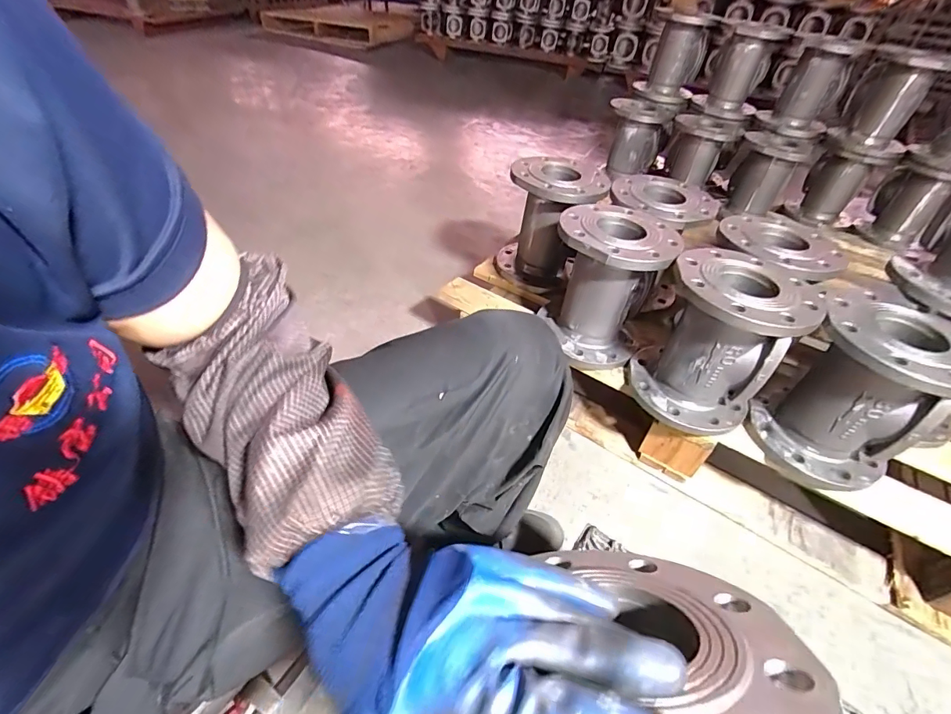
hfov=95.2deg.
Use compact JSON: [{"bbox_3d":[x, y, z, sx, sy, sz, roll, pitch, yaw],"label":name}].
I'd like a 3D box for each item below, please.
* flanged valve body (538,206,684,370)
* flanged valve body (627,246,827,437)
[{"bbox_3d":[0.224,-0.127,0.763,0.183,0.212,0.180,28,47,21],"label":"flanged valve body"},{"bbox_3d":[0.366,-0.020,0.673,0.181,0.222,0.176,30,48,23],"label":"flanged valve body"}]

